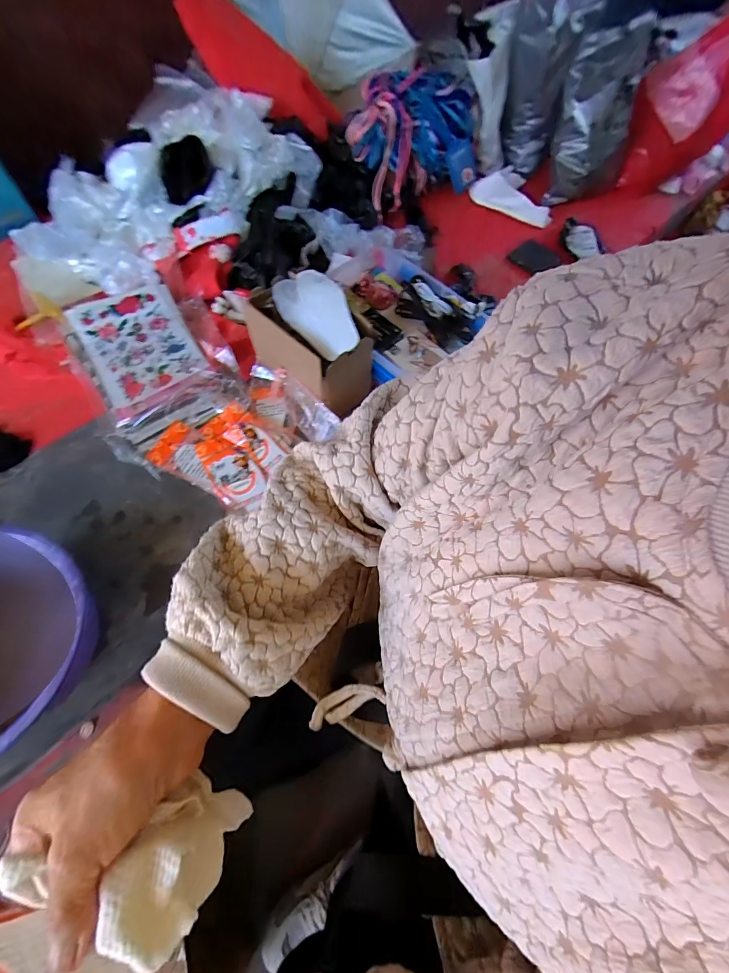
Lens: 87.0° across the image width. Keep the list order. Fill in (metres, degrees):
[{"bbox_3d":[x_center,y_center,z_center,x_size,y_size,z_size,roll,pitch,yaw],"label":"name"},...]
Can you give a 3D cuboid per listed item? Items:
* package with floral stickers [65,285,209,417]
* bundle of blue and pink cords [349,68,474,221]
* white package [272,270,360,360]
[{"bbox_3d":[-0.440,-0.273,0.751,0.191,0.050,0.292,-28,69,-16],"label":"package with floral stickers"},{"bbox_3d":[0.126,-0.879,0.991,0.342,0.174,0.330,9,64,1],"label":"bundle of blue and pink cords"},{"bbox_3d":[-0.075,-0.279,0.623,0.099,0.033,0.169,-23,67,-14],"label":"white package"}]

